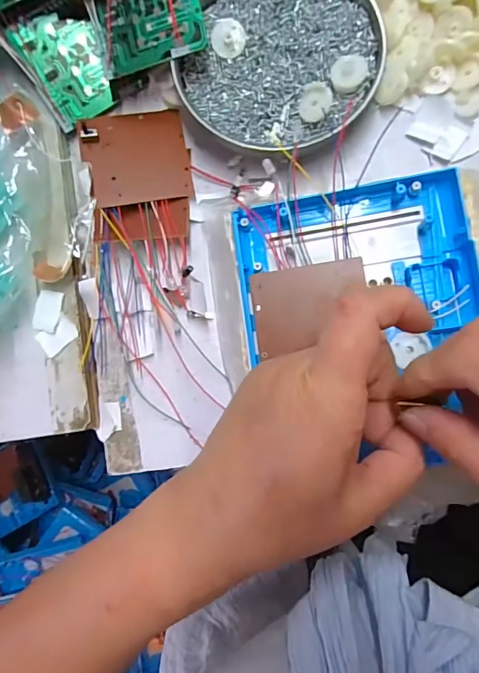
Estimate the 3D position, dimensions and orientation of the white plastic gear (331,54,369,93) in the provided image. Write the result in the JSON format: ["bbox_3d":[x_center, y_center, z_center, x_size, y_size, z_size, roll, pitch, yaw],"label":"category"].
[{"bbox_3d":[0.072,-0.170,0.288,0.023,0.005,0.023,-6,86,9],"label":"white plastic gear"}]

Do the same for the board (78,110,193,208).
[{"bbox_3d":[-0.073,-0.127,0.316,0.071,0.008,0.071,-9,77,-7],"label":"board"}]

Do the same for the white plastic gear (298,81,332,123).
[{"bbox_3d":[0.050,-0.155,0.295,0.020,0.004,0.023,28,118,9],"label":"white plastic gear"}]

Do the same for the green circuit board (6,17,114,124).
[{"bbox_3d":[-0.122,-0.192,0.318,0.050,0.004,0.065,-24,111,-5],"label":"green circuit board"}]

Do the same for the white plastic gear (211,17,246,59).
[{"bbox_3d":[-0.008,-0.207,0.307,0.023,0.008,0.026,-10,86,9],"label":"white plastic gear"}]

